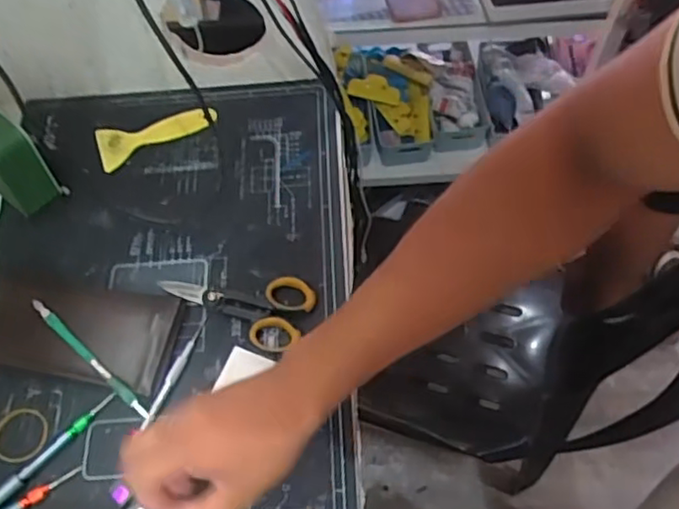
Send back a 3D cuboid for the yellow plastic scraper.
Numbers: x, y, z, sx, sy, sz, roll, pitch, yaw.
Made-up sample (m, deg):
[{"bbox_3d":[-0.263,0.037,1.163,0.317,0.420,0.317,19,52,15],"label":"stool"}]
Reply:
[{"bbox_3d":[-0.189,-0.126,0.666,0.124,0.018,0.050,-14,62,-6],"label":"yellow plastic scraper"}]

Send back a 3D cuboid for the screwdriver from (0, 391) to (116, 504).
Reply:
[{"bbox_3d":[-0.228,0.156,0.513,0.013,0.014,0.119,40,69,20],"label":"screwdriver"}]

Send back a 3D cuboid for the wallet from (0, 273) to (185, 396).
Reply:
[{"bbox_3d":[-0.237,0.062,0.556,0.186,0.027,0.087,8,62,6],"label":"wallet"}]

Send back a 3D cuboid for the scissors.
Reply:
[{"bbox_3d":[-0.086,0.034,0.566,0.131,0.019,0.066,26,66,14],"label":"scissors"}]

